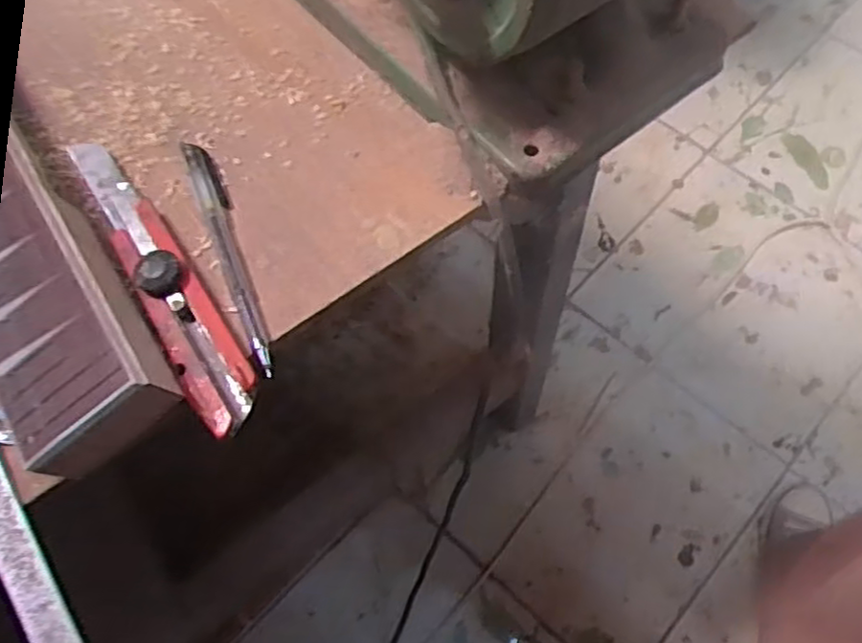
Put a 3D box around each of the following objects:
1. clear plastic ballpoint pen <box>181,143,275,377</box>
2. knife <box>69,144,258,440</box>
[{"bbox_3d":[-0.100,-0.036,0.361,0.014,0.015,0.136,-23,64,-8],"label":"clear plastic ballpoint pen"},{"bbox_3d":[-0.137,-0.028,0.353,0.028,0.022,0.188,-32,66,-12],"label":"knife"}]

